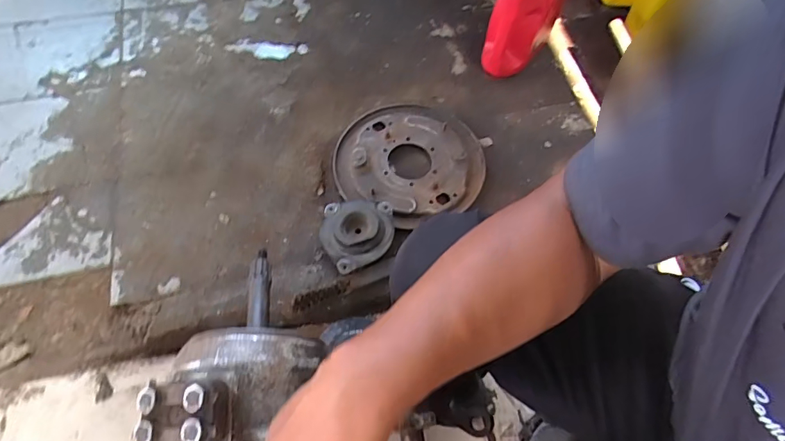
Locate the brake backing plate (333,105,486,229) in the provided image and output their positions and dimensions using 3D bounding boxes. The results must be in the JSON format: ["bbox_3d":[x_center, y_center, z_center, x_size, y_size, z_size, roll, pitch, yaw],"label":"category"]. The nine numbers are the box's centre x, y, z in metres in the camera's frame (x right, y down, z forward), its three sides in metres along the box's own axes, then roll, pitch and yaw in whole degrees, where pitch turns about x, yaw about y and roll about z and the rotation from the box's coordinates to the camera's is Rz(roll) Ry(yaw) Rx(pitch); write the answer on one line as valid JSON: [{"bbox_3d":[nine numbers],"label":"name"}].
[{"bbox_3d":[0.039,-0.129,0.946,0.297,0.029,0.291,2,62,-3],"label":"brake backing plate"}]

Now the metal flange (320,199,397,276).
[{"bbox_3d":[-0.062,0.011,0.842,0.137,0.035,0.134,2,62,-3],"label":"metal flange"}]

